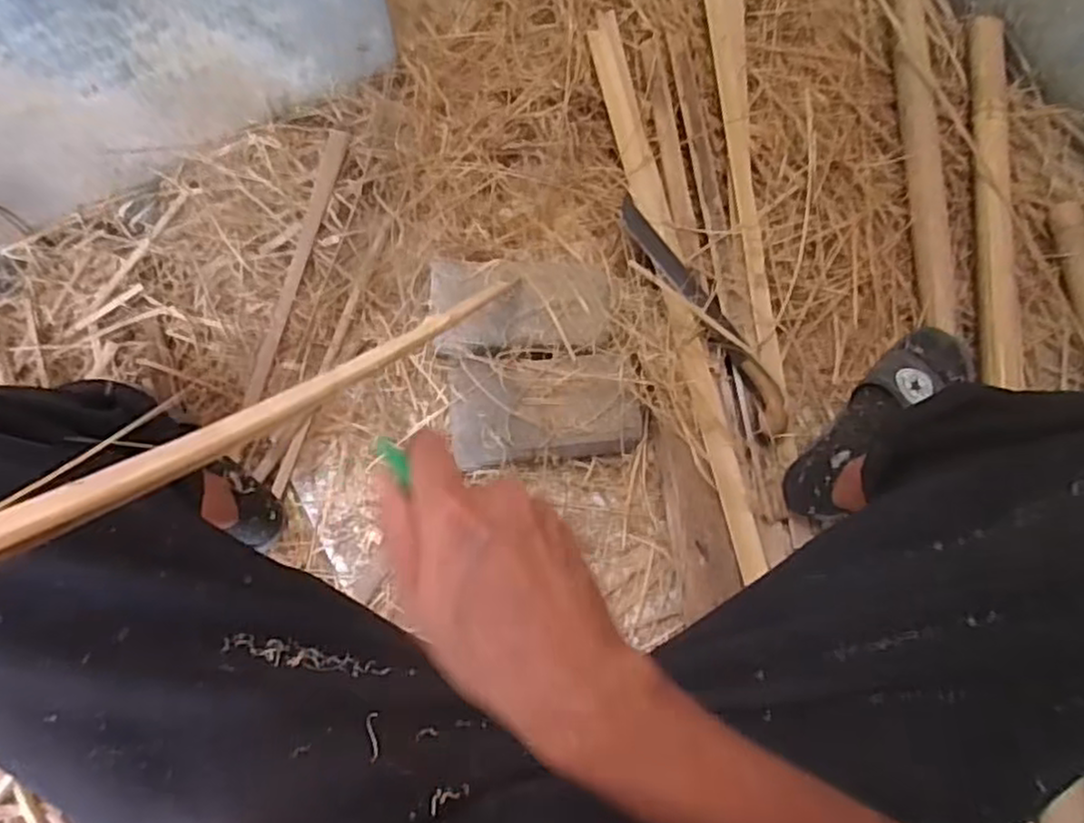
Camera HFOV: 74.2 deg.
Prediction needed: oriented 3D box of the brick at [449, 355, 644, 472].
[{"bbox_3d":[0.005,-0.004,0.774,0.204,0.054,0.114,-1,72,-2],"label":"brick"}]

